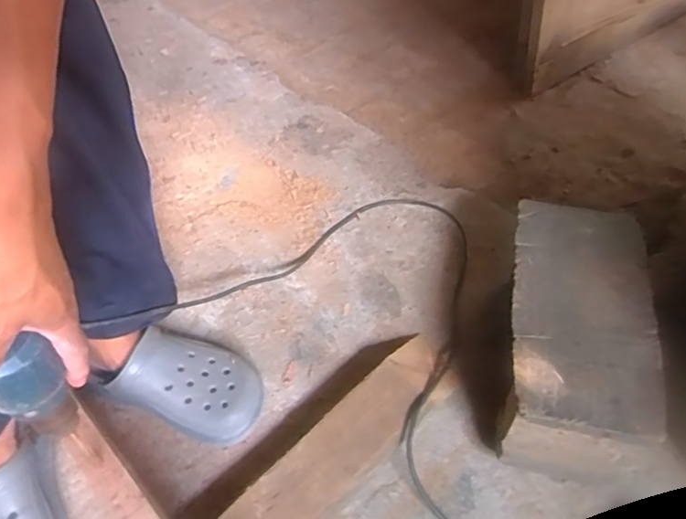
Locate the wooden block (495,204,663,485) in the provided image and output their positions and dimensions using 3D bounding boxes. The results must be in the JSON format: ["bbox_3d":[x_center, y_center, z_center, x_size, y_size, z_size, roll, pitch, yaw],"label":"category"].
[{"bbox_3d":[0.298,0.093,0.706,0.180,0.142,0.340,8,49,5],"label":"wooden block"}]

